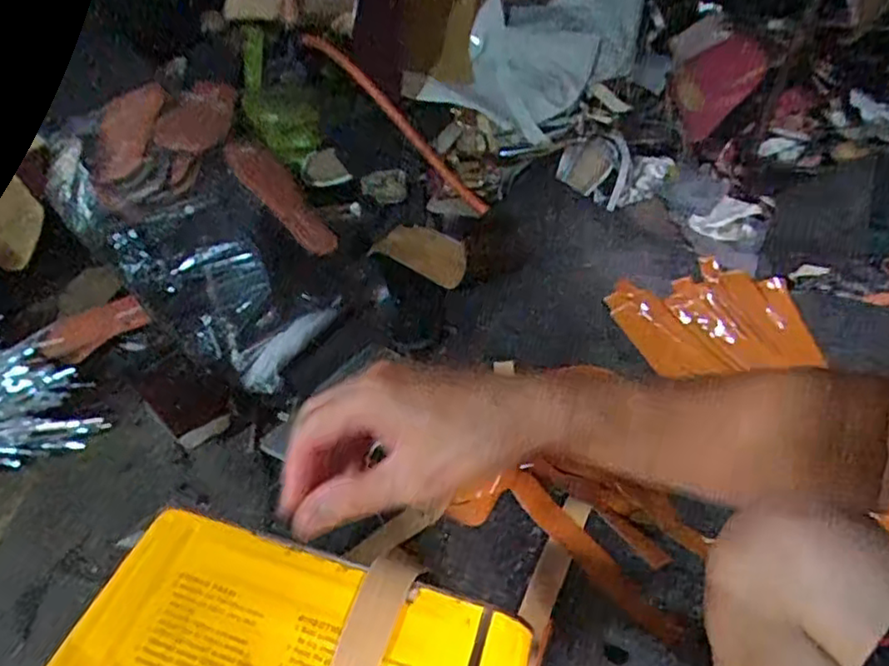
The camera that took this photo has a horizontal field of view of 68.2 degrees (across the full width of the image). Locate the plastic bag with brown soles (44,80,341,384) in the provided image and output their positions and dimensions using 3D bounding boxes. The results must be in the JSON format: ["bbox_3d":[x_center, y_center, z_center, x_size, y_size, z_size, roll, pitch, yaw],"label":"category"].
[{"bbox_3d":[-0.314,-0.175,0.954,0.449,0.228,0.341,23,42,27],"label":"plastic bag with brown soles"}]

